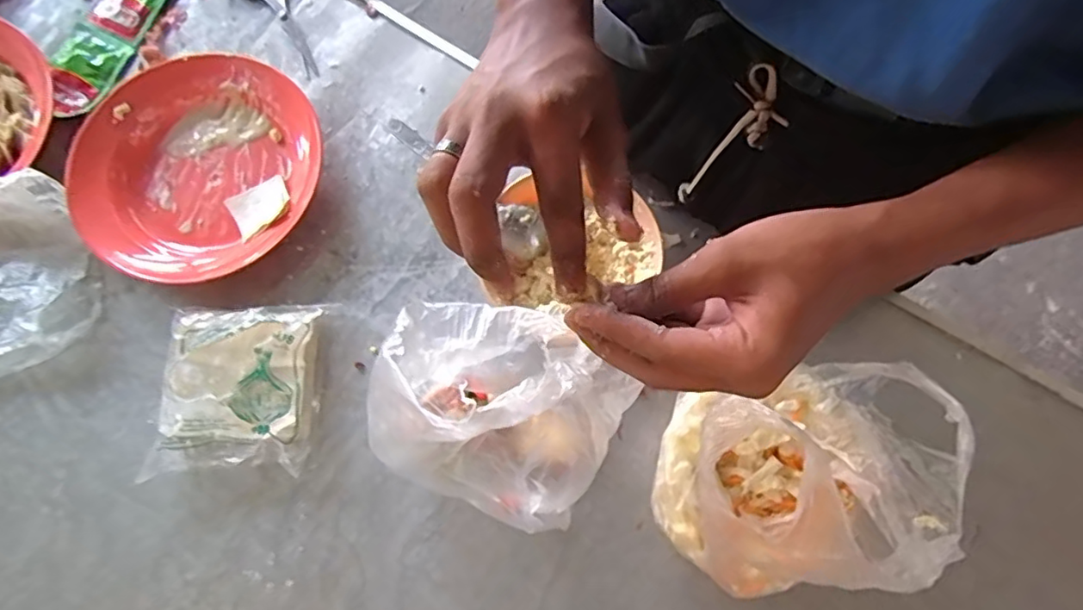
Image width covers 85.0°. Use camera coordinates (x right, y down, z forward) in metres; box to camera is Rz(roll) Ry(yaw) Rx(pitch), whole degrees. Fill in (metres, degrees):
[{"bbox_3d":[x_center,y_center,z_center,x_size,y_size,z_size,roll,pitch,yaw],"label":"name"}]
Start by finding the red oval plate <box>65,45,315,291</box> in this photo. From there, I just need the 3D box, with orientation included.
[{"bbox_3d":[-0.297,-0.121,0.516,0.206,0.050,0.213,5,76,1],"label":"red oval plate"}]

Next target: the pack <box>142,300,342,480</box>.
[{"bbox_3d":[-0.242,0.062,0.460,0.125,0.054,0.137,3,76,1],"label":"pack"}]

